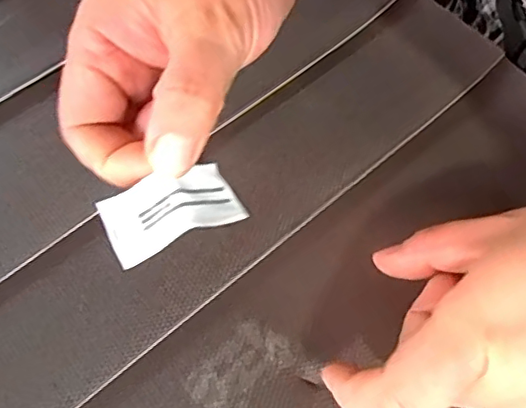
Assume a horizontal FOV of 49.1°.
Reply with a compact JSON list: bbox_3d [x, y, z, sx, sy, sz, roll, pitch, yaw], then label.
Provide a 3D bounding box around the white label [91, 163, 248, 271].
[{"bbox_3d":[-0.032,0.001,0.203,0.047,0.012,0.024,-21,68,-19],"label":"white label"}]

